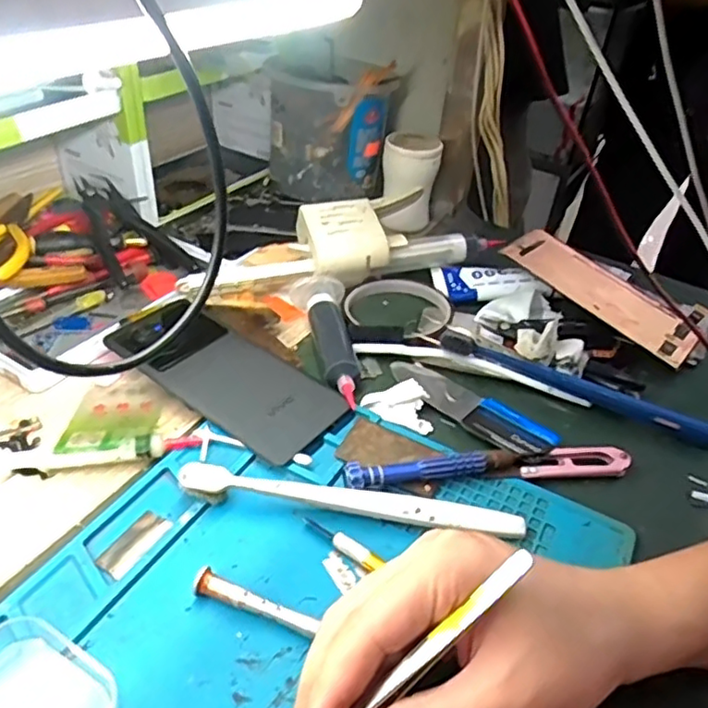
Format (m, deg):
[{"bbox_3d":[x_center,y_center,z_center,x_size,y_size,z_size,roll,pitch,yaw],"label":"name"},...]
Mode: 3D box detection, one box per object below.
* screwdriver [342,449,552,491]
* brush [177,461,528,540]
[{"bbox_3d":[0.057,0.063,0.362,0.126,0.015,0.014,-7,40,-15],"label":"screwdriver"},{"bbox_3d":[0.000,0.079,0.336,0.182,0.017,0.016,6,38,1],"label":"brush"}]

